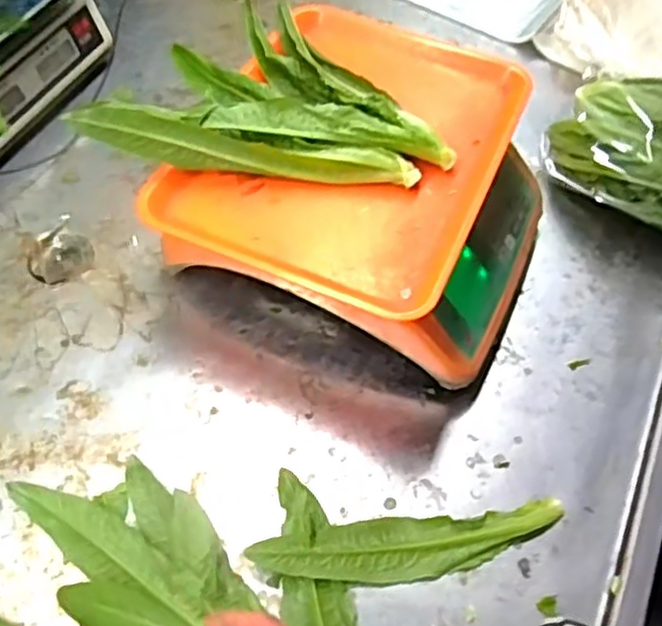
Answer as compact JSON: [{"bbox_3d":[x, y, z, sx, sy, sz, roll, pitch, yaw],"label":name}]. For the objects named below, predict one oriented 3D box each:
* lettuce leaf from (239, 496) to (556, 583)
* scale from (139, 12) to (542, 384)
[{"bbox_3d":[0.060,0.167,0.499,0.225,0.019,0.044,-5,59,-6],"label":"lettuce leaf"},{"bbox_3d":[0.036,-0.100,0.597,0.275,0.134,0.277,22,60,10],"label":"scale"}]

